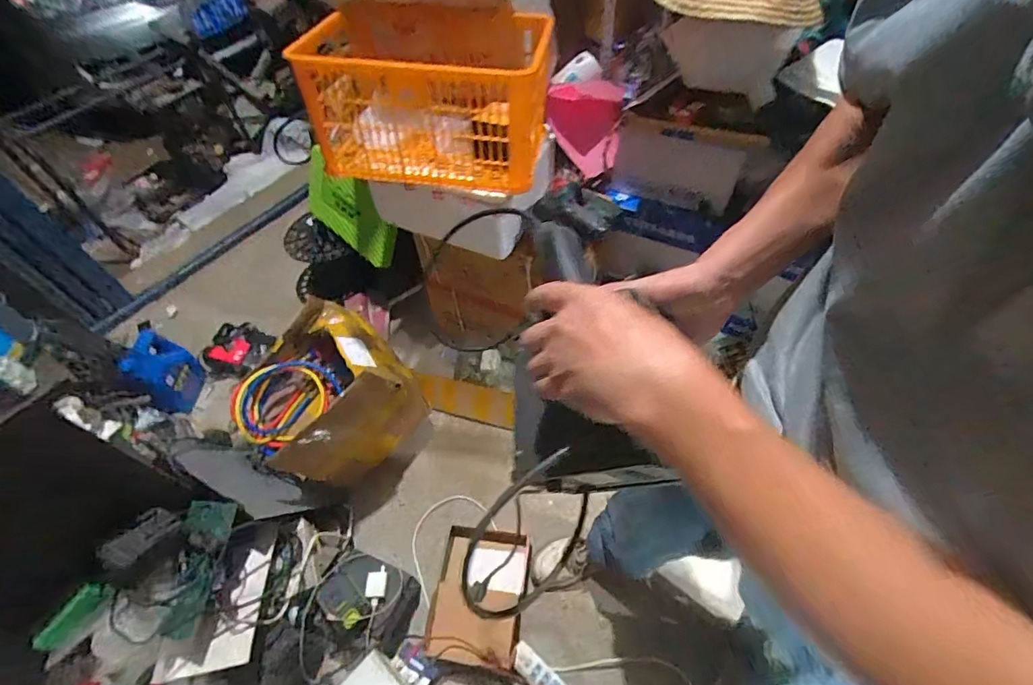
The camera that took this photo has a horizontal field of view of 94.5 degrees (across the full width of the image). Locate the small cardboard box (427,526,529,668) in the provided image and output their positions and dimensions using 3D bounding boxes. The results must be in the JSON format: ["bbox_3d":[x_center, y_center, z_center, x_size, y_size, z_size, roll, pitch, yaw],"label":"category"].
[{"bbox_3d":[-0.088,0.607,1.166,0.214,0.076,0.294,4,53,6],"label":"small cardboard box"}]

